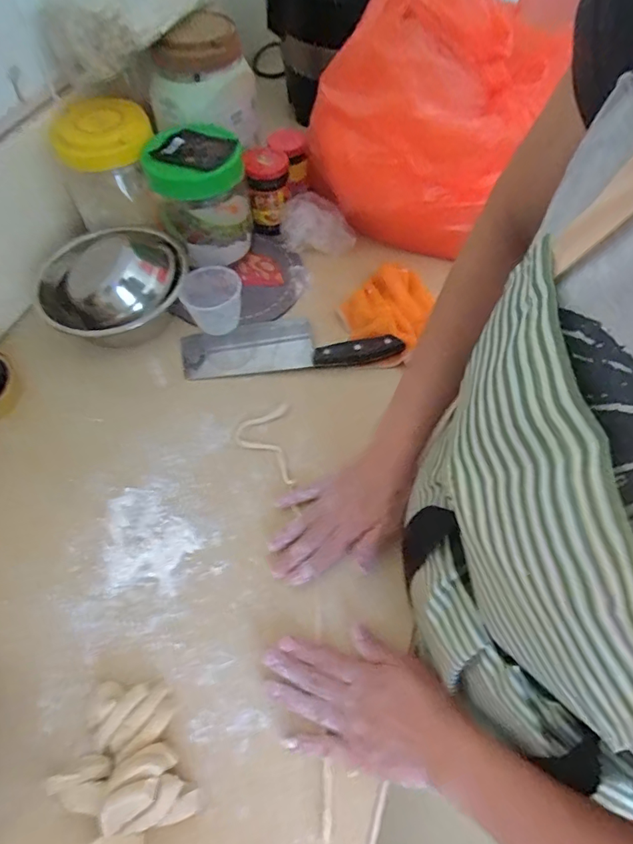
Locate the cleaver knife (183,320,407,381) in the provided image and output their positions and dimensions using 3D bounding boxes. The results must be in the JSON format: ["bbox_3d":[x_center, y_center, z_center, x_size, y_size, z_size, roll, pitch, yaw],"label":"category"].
[{"bbox_3d":[-0.036,-0.097,0.597,0.270,0.020,0.080,-2,58,-1],"label":"cleaver knife"}]

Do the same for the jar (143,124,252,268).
[{"bbox_3d":[-0.147,-0.298,0.624,0.114,0.124,0.127,-8,59,-5],"label":"jar"}]

